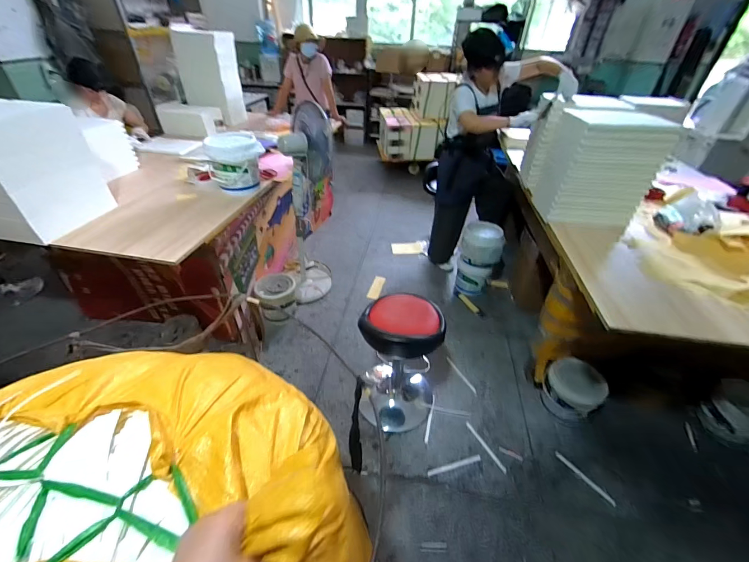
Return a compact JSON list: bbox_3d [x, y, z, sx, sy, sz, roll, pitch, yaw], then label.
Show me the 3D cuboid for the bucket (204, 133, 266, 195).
[{"bbox_3d":[-0.727,-0.611,1.731,0.215,0.238,0.236,1,38,-1],"label":"bucket"}]

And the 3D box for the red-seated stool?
[{"bbox_3d":[0.109,0.389,1.639,0.379,0.644,0.413,1,38,-1],"label":"red-seated stool"}]

